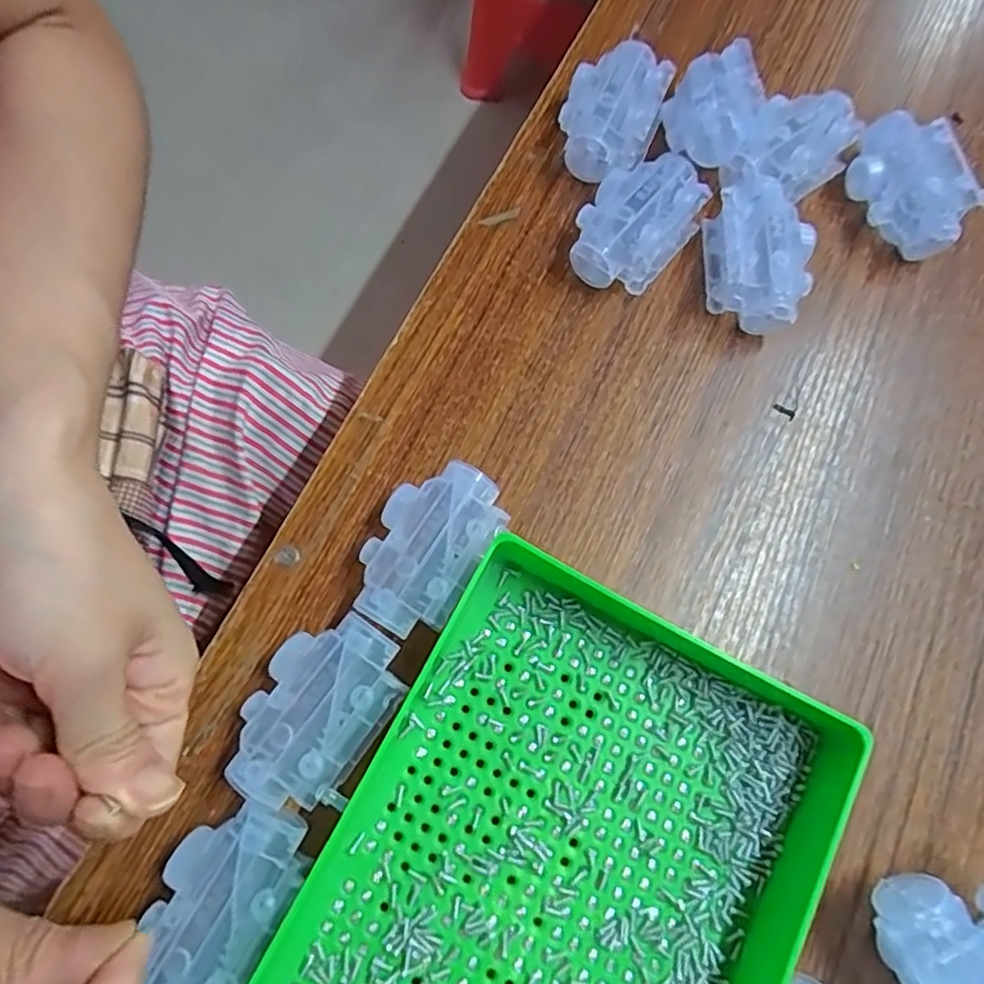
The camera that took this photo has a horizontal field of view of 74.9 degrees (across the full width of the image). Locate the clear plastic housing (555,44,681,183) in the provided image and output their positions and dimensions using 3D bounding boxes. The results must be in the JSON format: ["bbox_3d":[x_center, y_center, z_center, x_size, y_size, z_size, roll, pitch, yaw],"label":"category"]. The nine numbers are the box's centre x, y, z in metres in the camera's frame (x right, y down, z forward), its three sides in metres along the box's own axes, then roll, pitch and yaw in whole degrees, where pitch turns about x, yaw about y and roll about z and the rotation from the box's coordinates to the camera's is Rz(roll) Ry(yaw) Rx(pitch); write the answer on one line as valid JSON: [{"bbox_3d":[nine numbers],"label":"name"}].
[{"bbox_3d":[0.058,-0.185,0.311,0.045,0.033,0.064,22,74,4],"label":"clear plastic housing"}]

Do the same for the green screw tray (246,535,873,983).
[{"bbox_3d":[0.012,0.158,0.212,0.158,0.029,0.245,28,75,6],"label":"green screw tray"}]

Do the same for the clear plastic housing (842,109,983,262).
[{"bbox_3d":[0.197,-0.144,0.304,0.037,0.031,0.063,-22,76,-8],"label":"clear plastic housing"}]

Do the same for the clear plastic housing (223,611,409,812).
[{"bbox_3d":[-0.064,0.079,0.235,0.048,0.020,0.066,24,74,5],"label":"clear plastic housing"}]

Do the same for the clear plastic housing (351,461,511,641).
[{"bbox_3d":[-0.026,0.022,0.255,0.045,0.027,0.069,31,75,7],"label":"clear plastic housing"}]

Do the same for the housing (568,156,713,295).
[{"bbox_3d":[0.065,-0.125,0.296,0.045,0.031,0.063,38,76,9],"label":"housing"}]

